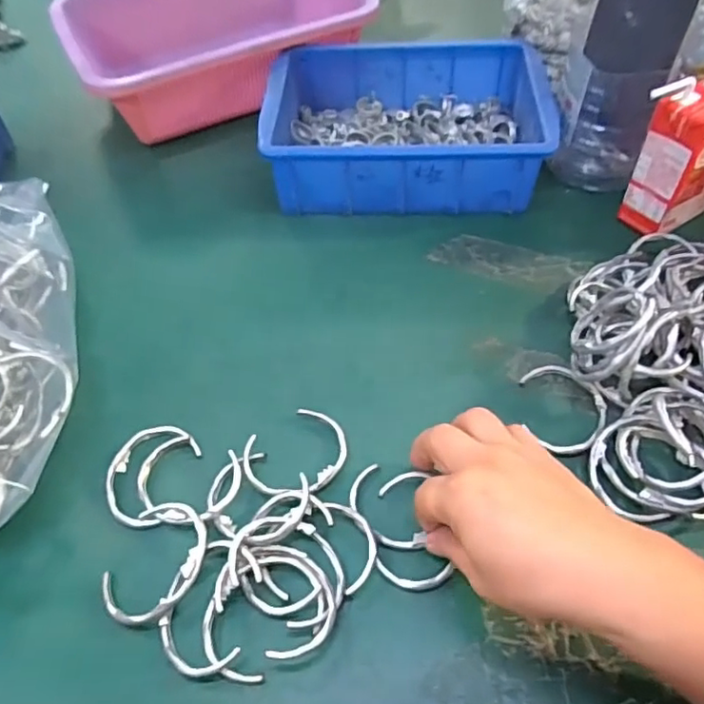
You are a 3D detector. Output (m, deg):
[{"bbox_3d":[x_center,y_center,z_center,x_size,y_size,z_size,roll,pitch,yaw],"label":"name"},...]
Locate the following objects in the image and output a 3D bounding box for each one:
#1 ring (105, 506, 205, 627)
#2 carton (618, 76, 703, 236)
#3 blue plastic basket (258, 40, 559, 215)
[{"bbox_3d":[-0.111,0.120,0.332,0.052,0.019,0.066,20,56,16],"label":"ring"},{"bbox_3d":[0.257,-0.151,0.455,0.076,0.110,0.044,-26,57,-17],"label":"carton"},{"bbox_3d":[0.047,-0.203,0.536,0.233,0.077,0.167,0,53,2],"label":"blue plastic basket"}]

